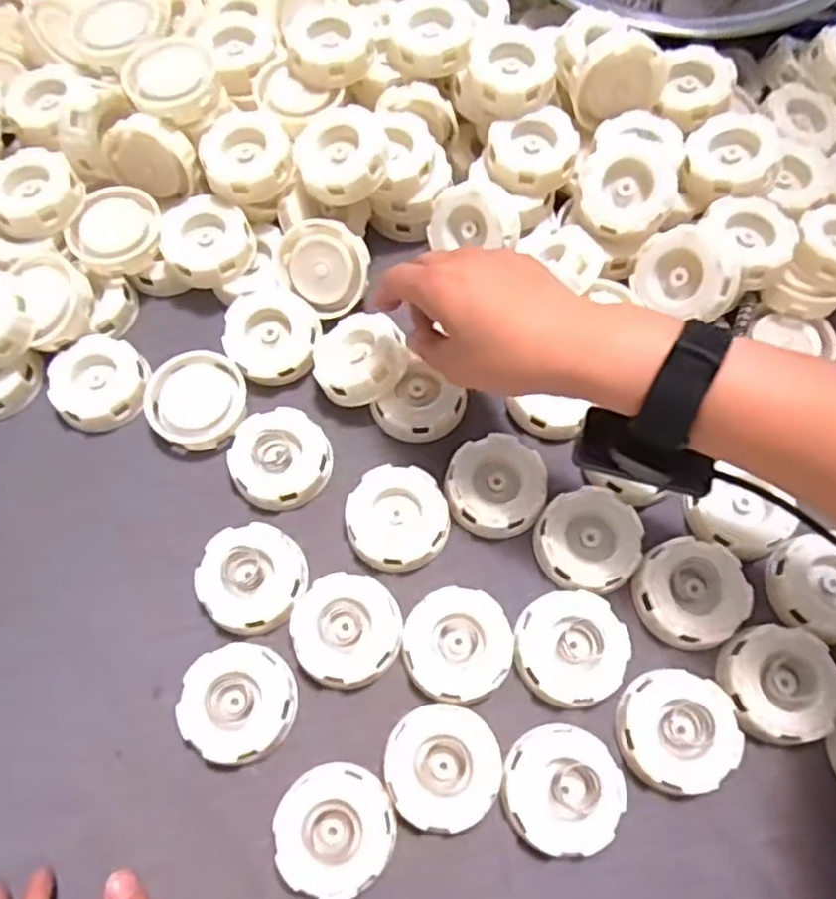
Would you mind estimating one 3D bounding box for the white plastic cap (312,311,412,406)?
[{"bbox_3d":[-0.037,-0.060,0.456,0.062,0.021,0.062,-8,66,19],"label":"white plastic cap"}]

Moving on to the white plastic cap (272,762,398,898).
[{"bbox_3d":[-0.043,0.199,0.370,0.060,0.018,0.061,0,67,0],"label":"white plastic cap"}]

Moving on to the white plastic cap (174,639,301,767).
[{"bbox_3d":[-0.100,0.142,0.395,0.060,0.019,0.061,0,67,0],"label":"white plastic cap"}]

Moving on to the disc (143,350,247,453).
[{"bbox_3d":[-0.144,-0.032,0.465,0.062,0.019,0.066,0,67,0],"label":"disc"}]

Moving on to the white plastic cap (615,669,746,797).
[{"bbox_3d":[0.142,0.153,0.385,0.062,0.013,0.060,0,67,0],"label":"white plastic cap"}]

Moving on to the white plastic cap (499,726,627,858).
[{"bbox_3d":[0.077,0.180,0.375,0.060,0.015,0.061,0,67,0],"label":"white plastic cap"}]

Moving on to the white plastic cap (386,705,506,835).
[{"bbox_3d":[0.014,0.171,0.381,0.060,0.018,0.060,0,67,0],"label":"white plastic cap"}]

